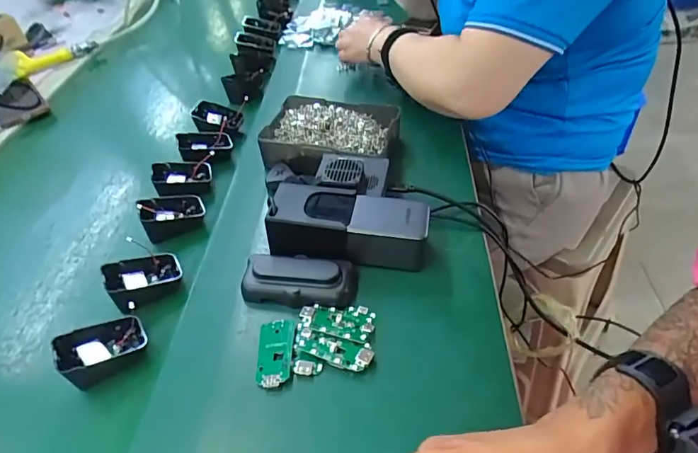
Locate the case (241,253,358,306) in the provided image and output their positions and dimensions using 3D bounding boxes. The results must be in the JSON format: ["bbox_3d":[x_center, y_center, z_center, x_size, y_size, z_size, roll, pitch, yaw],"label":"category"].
[{"bbox_3d":[-0.048,0.051,0.447,0.107,0.027,0.046,0,44,8],"label":"case"}]

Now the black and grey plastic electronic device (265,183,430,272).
[{"bbox_3d":[0.001,0.001,0.470,0.151,0.061,0.058,3,44,12],"label":"black and grey plastic electronic device"}]

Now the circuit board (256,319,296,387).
[{"bbox_3d":[-0.064,0.109,0.403,0.029,0.009,0.064,-4,43,4],"label":"circuit board"}]

